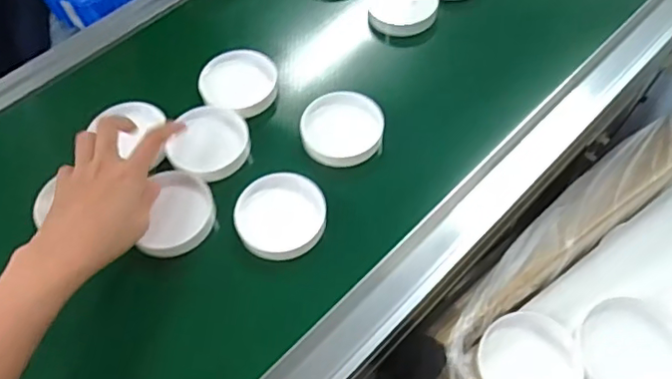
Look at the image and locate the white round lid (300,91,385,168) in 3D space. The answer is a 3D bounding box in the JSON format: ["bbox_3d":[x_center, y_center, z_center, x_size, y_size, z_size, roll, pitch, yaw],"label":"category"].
[{"bbox_3d":[0.005,-0.060,0.557,0.076,0.019,0.076,-1,58,1],"label":"white round lid"}]

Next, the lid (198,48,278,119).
[{"bbox_3d":[-0.100,-0.111,0.589,0.075,0.019,0.073,-1,58,1],"label":"lid"}]

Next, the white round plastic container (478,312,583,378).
[{"bbox_3d":[0.150,0.136,0.449,0.075,0.017,0.075,-1,58,1],"label":"white round plastic container"}]

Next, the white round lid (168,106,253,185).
[{"bbox_3d":[-0.124,-0.044,0.554,0.073,0.018,0.074,-1,58,1],"label":"white round lid"}]

